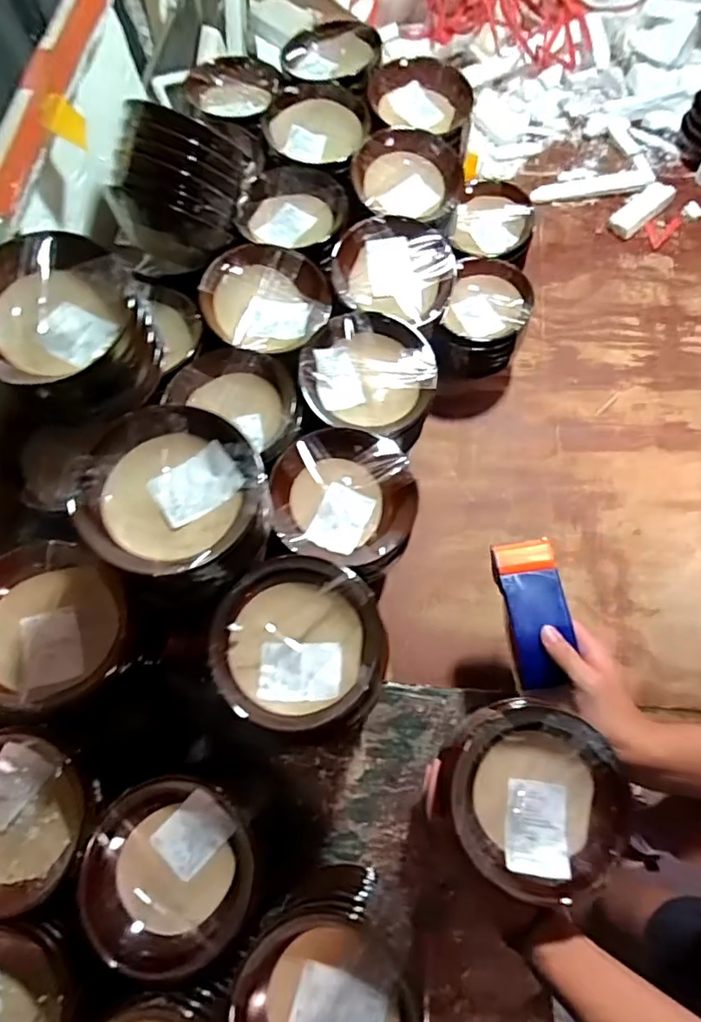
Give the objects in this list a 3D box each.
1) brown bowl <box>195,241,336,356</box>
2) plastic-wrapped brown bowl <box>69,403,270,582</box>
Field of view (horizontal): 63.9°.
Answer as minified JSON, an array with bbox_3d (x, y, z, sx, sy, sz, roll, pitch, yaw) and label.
[{"bbox_3d":[-0.096,-0.236,0.647,0.140,0.055,0.131,-1,68,2],"label":"brown bowl"},{"bbox_3d":[-0.138,-0.012,0.450,0.136,0.059,0.139,-1,68,2],"label":"plastic-wrapped brown bowl"}]

